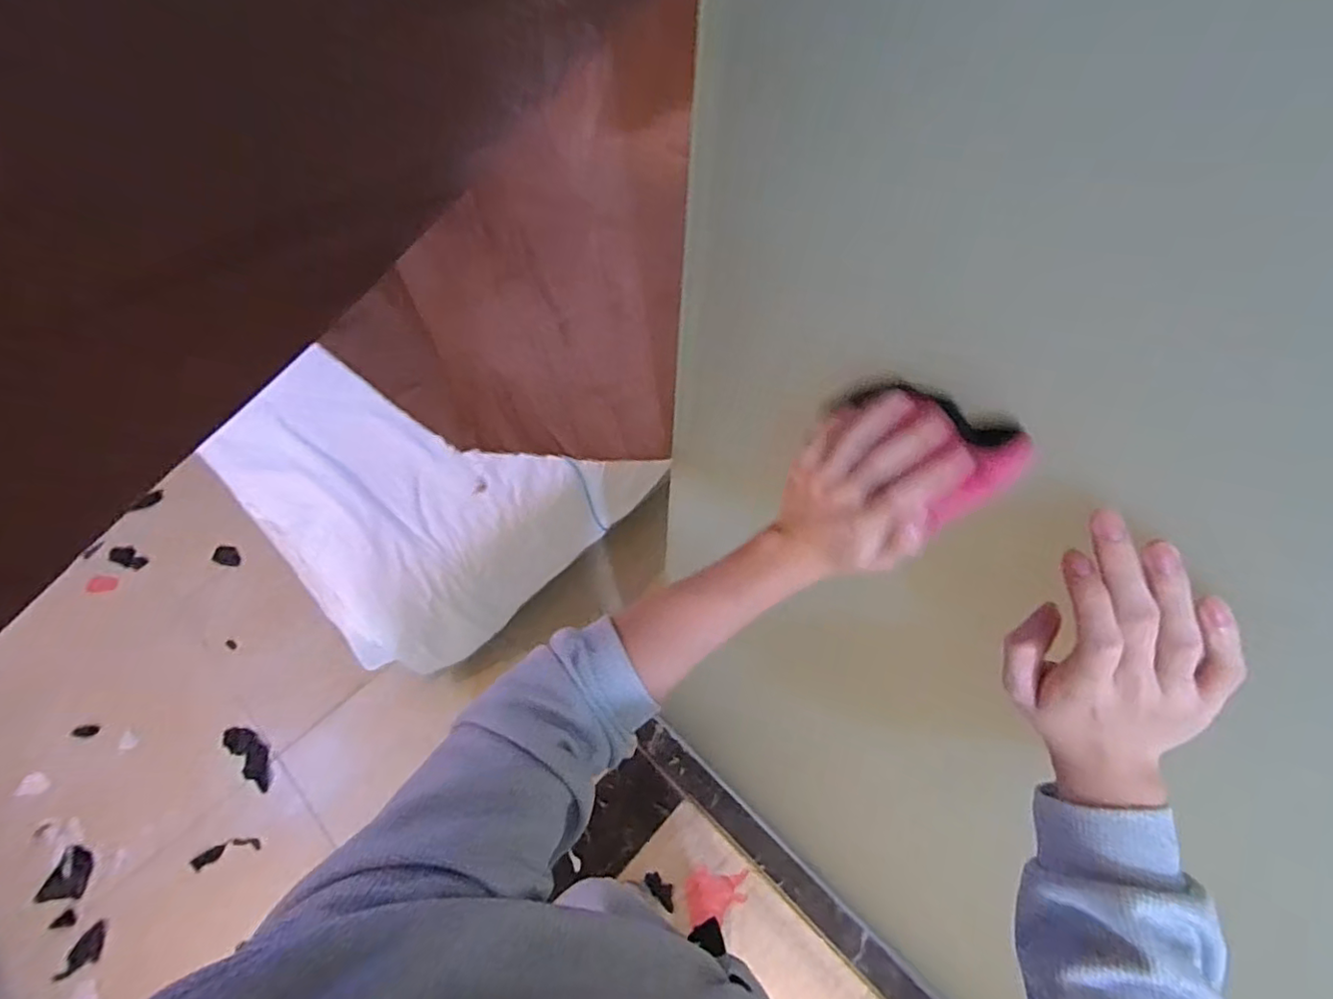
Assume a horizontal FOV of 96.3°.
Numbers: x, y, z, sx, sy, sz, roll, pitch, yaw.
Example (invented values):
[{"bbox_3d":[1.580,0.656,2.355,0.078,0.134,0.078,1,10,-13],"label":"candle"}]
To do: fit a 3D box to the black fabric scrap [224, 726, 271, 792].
[{"bbox_3d":[-0.973,0.602,1.403,0.061,0.014,0.168,-33,75,-30],"label":"black fabric scrap"}]

